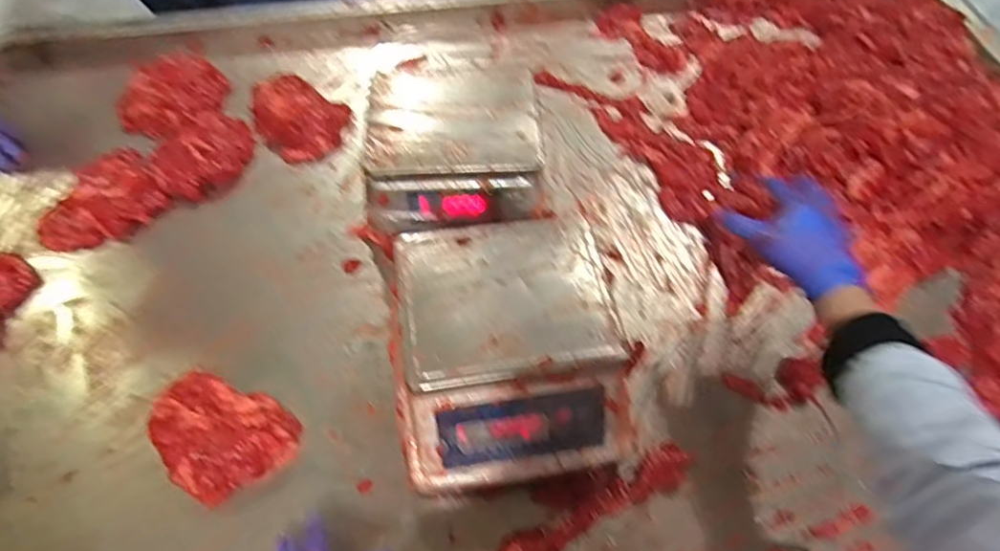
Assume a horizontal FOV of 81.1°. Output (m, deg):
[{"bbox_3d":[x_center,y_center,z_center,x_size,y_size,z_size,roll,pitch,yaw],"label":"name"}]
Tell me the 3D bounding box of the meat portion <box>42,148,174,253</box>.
[{"bbox_3d":[-0.538,-0.098,0.786,0.120,0.043,0.162,36,65,19],"label":"meat portion"}]

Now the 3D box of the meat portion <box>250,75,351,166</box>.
[{"bbox_3d":[-0.300,-0.244,0.880,0.138,0.050,0.161,-18,61,-11],"label":"meat portion"}]

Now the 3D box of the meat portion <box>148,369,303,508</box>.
[{"bbox_3d":[-0.298,0.160,0.623,0.127,0.045,0.144,-35,63,-22],"label":"meat portion"}]

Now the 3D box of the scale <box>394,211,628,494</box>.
[{"bbox_3d":[0.008,0.074,0.601,0.215,0.116,0.242,-7,59,-4],"label":"scale"}]

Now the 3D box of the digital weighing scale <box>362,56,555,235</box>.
[{"bbox_3d":[-0.059,-0.177,0.791,0.225,0.107,0.235,-2,59,-2],"label":"digital weighing scale"}]

